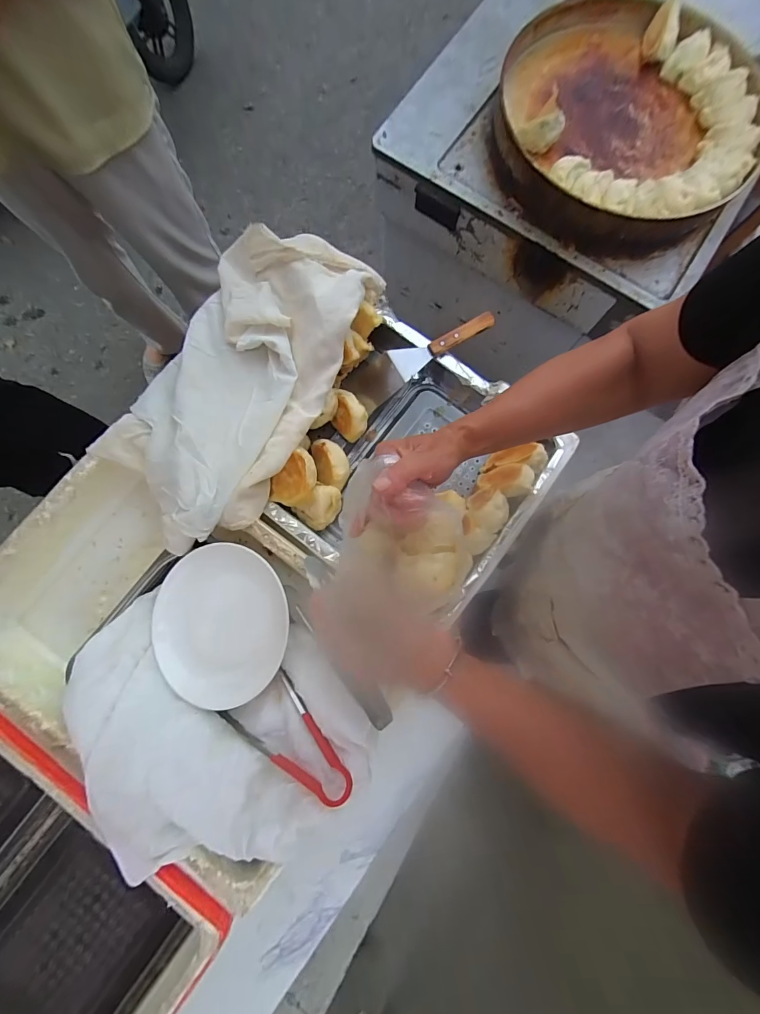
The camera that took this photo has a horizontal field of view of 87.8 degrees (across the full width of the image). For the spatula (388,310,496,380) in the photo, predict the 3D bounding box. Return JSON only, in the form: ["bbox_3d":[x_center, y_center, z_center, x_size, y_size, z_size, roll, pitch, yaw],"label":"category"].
[{"bbox_3d":[0.104,-0.286,0.670,0.180,0.022,0.053,-32,82,-6],"label":"spatula"}]

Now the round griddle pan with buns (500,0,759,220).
[{"bbox_3d":[0.511,-0.805,0.797,0.483,0.091,0.493,0,80,-1],"label":"round griddle pan with buns"}]

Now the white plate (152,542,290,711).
[{"bbox_3d":[-0.219,0.158,0.544,0.169,0.022,0.209,-9,80,-3],"label":"white plate"}]

